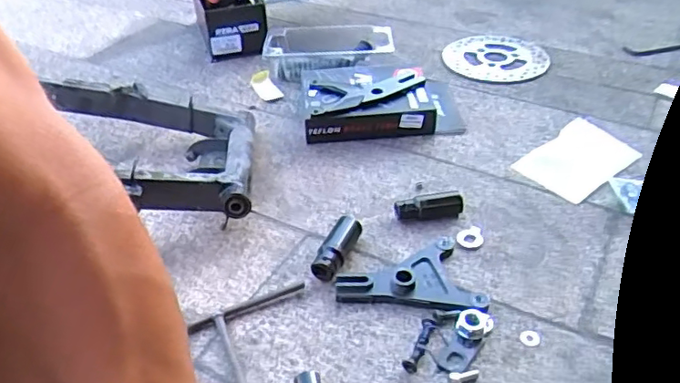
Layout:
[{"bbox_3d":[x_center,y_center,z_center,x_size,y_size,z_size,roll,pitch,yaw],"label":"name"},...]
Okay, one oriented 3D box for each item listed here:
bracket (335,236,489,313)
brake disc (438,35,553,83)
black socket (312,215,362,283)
[{"bbox_3d":[0.067,0.094,0.593,0.133,0.020,0.094,-11,40,-11],"label":"bracket"},{"bbox_3d":[0.262,-0.227,1.007,0.172,0.011,0.166,-3,39,2],"label":"brake disc"},{"bbox_3d":[0.000,0.055,0.632,0.025,0.033,0.084,16,42,21],"label":"black socket"}]

